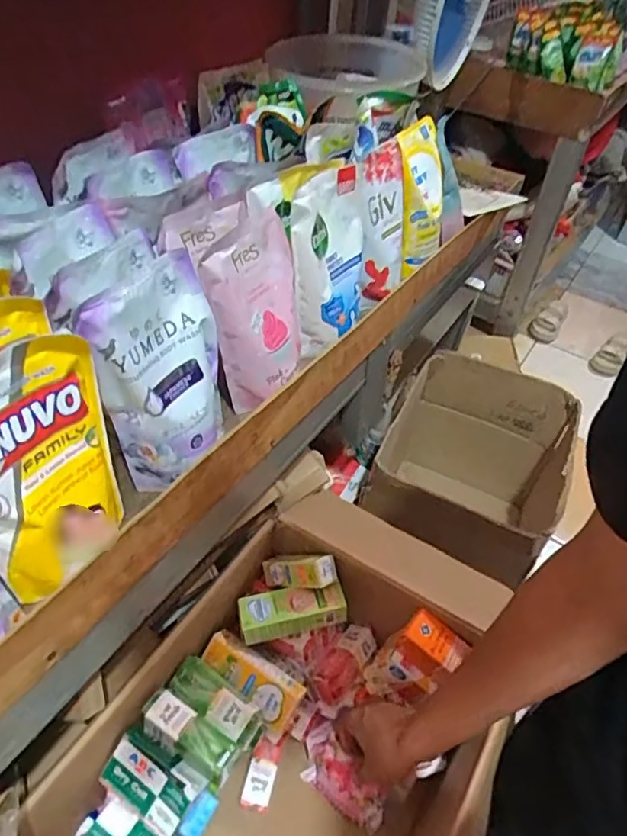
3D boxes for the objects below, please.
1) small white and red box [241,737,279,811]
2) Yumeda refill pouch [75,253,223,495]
[{"bbox_3d":[-0.058,0.410,0.652,0.032,0.016,0.078,10,27,4],"label":"small white and red box"},{"bbox_3d":[-0.121,-0.037,0.493,0.065,0.179,0.122,19,46,13],"label":"Yumeda refill pouch"}]

